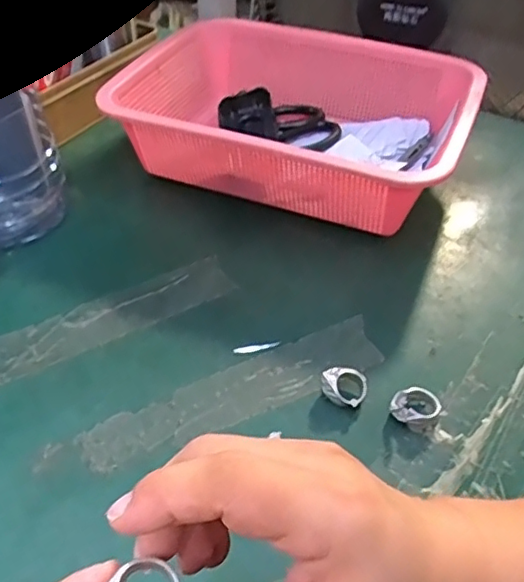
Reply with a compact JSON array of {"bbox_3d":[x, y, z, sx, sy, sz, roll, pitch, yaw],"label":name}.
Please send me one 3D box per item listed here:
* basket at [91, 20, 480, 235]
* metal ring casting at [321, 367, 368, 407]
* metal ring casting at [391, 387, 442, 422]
[{"bbox_3d":[0.034,-0.157,0.540,0.293,0.085,0.215,18,48,16],"label":"basket"},{"bbox_3d":[0.052,0.061,0.368,0.029,0.017,0.023,9,46,8],"label":"metal ring casting"},{"bbox_3d":[0.095,0.071,0.361,0.028,0.014,0.024,-30,53,-27],"label":"metal ring casting"}]

